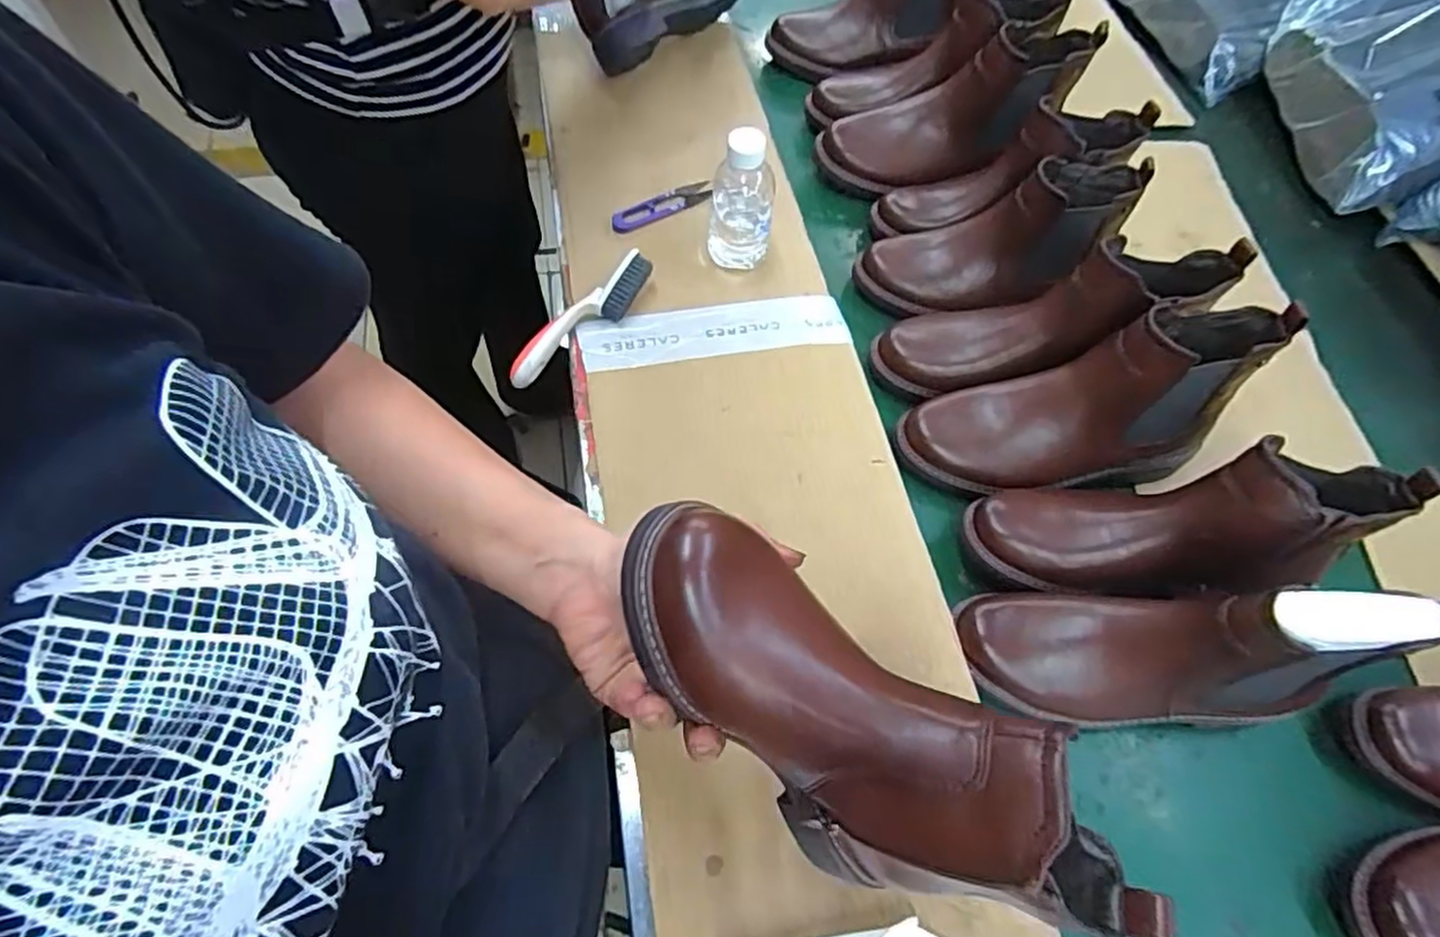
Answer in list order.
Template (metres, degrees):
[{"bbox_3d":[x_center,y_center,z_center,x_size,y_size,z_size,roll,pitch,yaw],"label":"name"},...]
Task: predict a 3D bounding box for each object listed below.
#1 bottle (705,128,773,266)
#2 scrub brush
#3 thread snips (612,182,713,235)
[{"bbox_3d":[0.020,-0.246,0.654,0.057,0.132,0.048,7,63,-2],"label":"bottle"},{"bbox_3d":[-0.127,-0.138,0.642,0.023,0.040,0.162,43,67,15],"label":"scrub brush"},{"bbox_3d":[-0.060,-0.273,0.739,0.114,0.018,0.028,-22,66,-13],"label":"thread snips"}]

